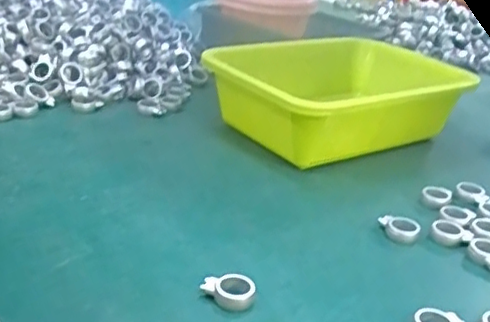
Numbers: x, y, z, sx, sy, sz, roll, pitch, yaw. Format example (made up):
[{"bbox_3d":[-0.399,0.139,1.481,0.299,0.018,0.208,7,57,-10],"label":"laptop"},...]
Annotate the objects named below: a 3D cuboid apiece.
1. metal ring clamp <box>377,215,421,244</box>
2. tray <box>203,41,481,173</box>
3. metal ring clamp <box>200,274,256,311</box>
[{"bbox_3d":[0.124,0.054,0.485,0.033,0.012,0.024,12,25,14],"label":"metal ring clamp"},{"bbox_3d":[0.111,-0.067,0.666,0.283,0.085,0.184,-9,28,-30],"label":"tray"},{"bbox_3d":[-0.011,0.083,0.385,0.034,0.013,0.021,6,24,1],"label":"metal ring clamp"}]

